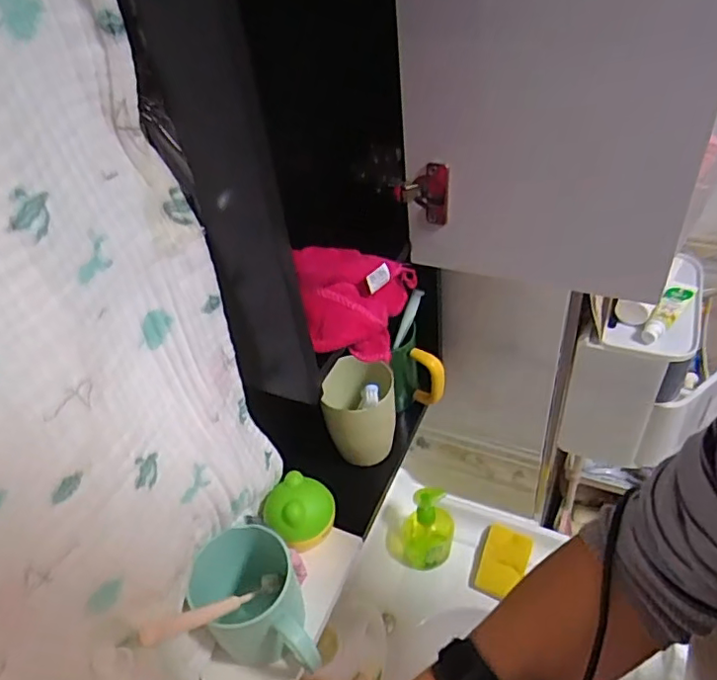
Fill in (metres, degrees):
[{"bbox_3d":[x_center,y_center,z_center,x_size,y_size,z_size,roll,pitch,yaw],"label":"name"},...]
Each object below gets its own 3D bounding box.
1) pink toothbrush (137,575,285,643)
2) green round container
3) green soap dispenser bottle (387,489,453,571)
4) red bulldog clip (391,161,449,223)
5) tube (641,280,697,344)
[{"bbox_3d":[-0.108,0.211,0.454,0.023,0.169,0.015,15,86,23],"label":"pink toothbrush"},{"bbox_3d":[-0.055,0.166,0.557,0.067,0.056,0.056,-34,48,-26],"label":"green round container"},{"bbox_3d":[0.093,0.287,0.886,0.108,0.170,0.066,-1,42,8],"label":"green soap dispenser bottle"},{"bbox_3d":[0.058,-0.135,0.530,0.049,0.065,0.025,0,42,8],"label":"red bulldog clip"},{"bbox_3d":[0.361,-0.031,0.666,0.028,0.018,0.116,24,50,31],"label":"tube"}]

